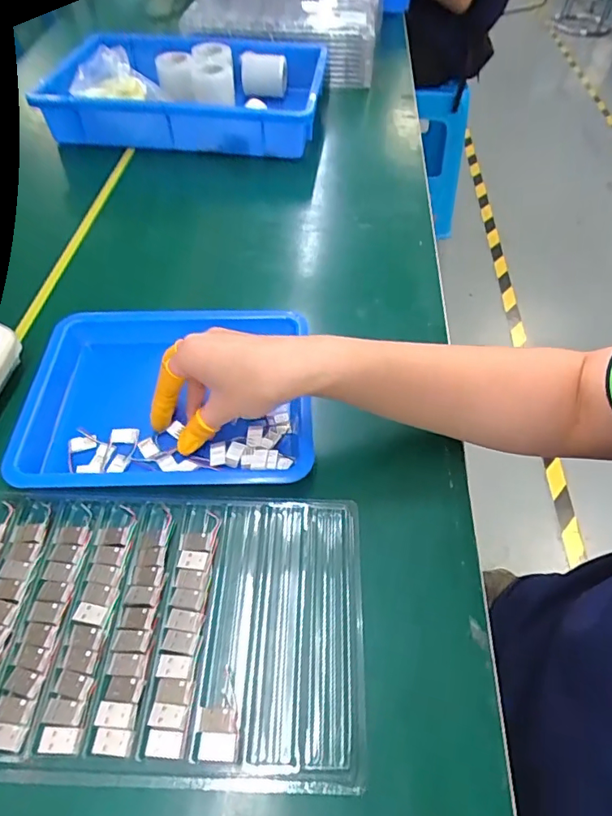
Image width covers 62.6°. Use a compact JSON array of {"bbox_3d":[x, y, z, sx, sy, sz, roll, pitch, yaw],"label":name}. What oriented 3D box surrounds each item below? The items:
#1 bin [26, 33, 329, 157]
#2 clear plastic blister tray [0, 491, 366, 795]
[{"bbox_3d":[-0.144,-0.448,0.718,0.315,0.075,0.253,9,53,5],"label":"bin"},{"bbox_3d":[-0.111,0.127,0.307,0.287,0.009,0.157,3,52,0],"label":"clear plastic blister tray"}]

